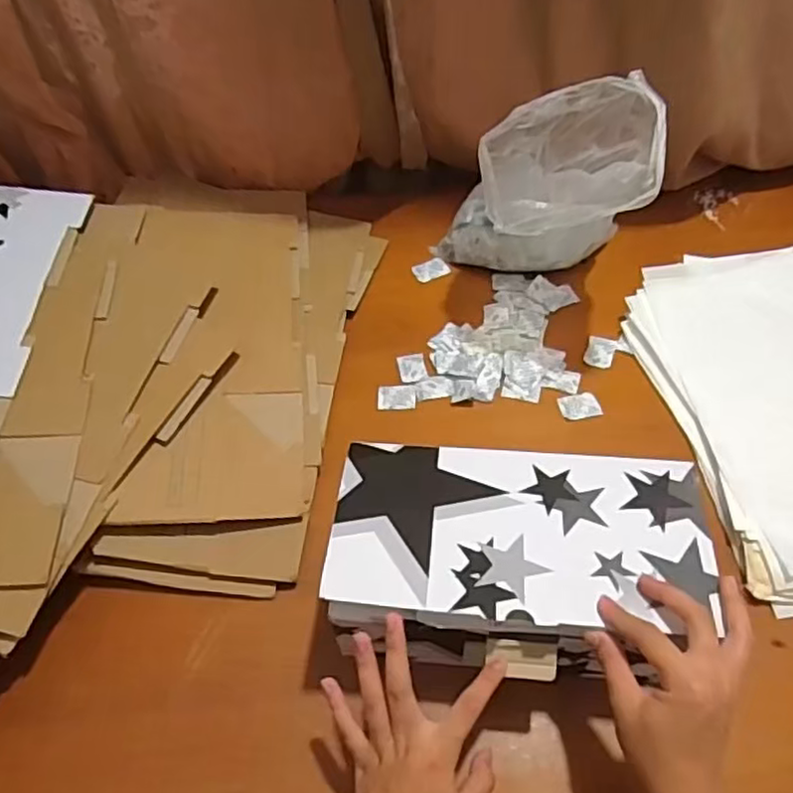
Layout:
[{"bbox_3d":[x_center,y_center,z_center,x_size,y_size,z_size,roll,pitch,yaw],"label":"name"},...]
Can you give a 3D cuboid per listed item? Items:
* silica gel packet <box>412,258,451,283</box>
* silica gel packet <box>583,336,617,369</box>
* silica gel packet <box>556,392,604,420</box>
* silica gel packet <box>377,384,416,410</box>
[{"bbox_3d":[0.042,-0.153,0.813,0.042,0.004,0.030,-21,57,-13],"label":"silica gel packet"},{"bbox_3d":[0.222,-0.048,0.730,0.029,0.005,0.042,18,57,14],"label":"silica gel packet"},{"bbox_3d":[0.188,0.010,0.690,0.040,0.005,0.029,-7,55,-4],"label":"silica gel packet"},{"bbox_3d":[0.000,0.000,0.708,0.040,0.008,0.027,-1,55,1],"label":"silica gel packet"}]

